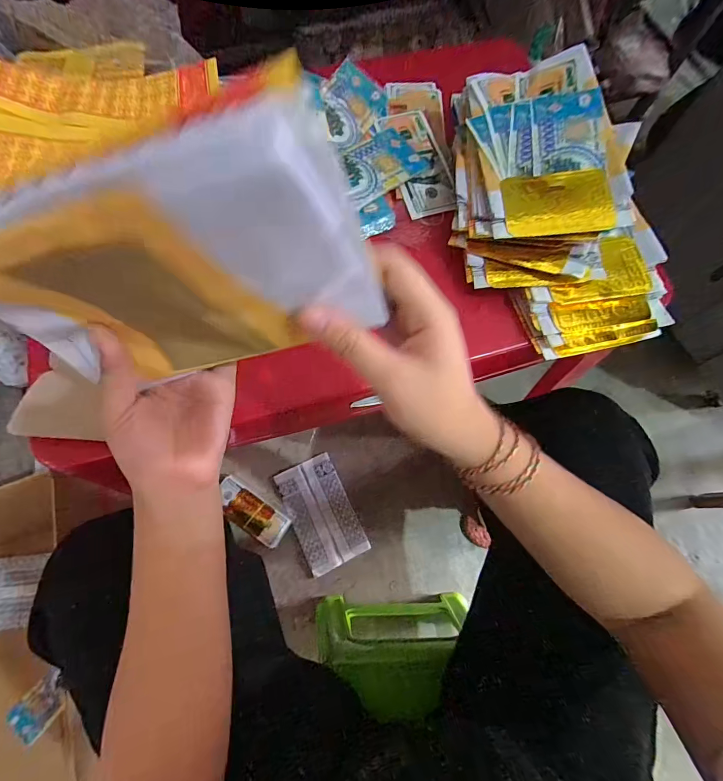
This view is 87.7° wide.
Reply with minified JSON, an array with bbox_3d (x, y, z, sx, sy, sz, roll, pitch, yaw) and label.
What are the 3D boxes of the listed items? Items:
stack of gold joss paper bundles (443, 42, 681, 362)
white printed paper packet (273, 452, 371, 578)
[{"bbox_3d":[0.187,-0.195,0.375,0.181,0.073,0.305,-6,71,-4],"label":"stack of gold joss paper bundles"},{"bbox_3d":[-0.083,0.253,0.783,0.125,0.010,0.214,-24,74,-10],"label":"white printed paper packet"}]

